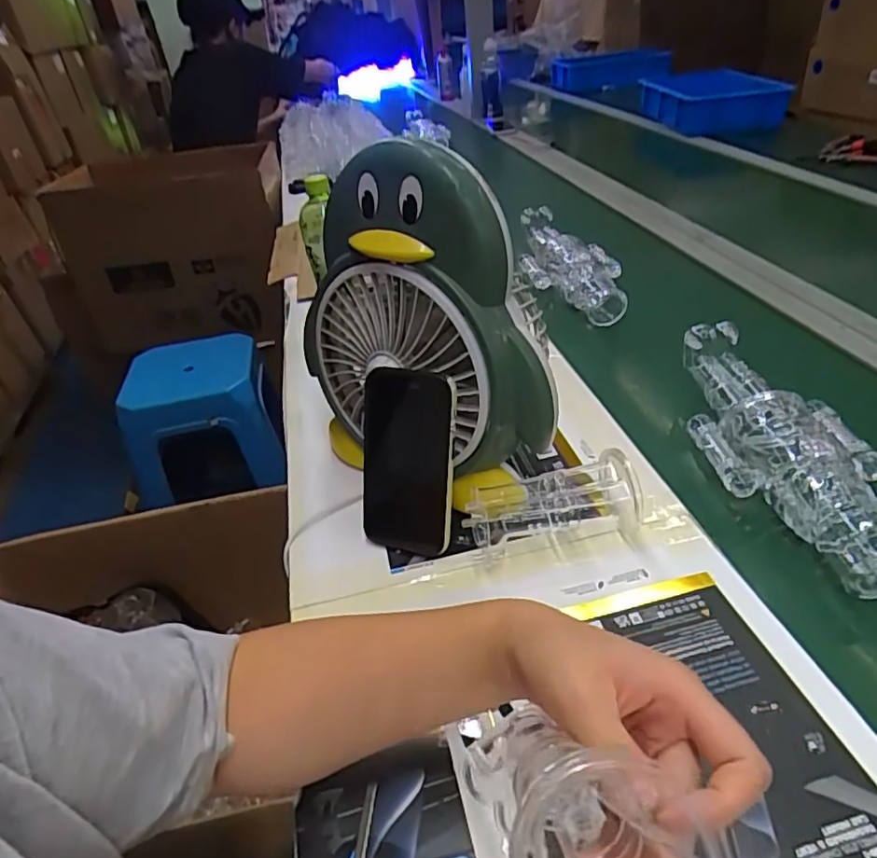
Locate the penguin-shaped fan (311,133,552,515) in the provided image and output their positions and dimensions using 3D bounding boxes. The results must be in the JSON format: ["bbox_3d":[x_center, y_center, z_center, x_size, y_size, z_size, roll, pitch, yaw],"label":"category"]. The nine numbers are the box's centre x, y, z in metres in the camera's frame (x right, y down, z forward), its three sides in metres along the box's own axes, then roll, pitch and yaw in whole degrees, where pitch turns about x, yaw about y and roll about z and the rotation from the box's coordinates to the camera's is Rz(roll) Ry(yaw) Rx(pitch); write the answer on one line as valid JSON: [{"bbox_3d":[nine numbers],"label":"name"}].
[{"bbox_3d":[-0.018,-0.076,0.511,0.106,0.280,0.241,-34,44,-32],"label":"penguin-shaped fan"}]

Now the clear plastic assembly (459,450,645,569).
[{"bbox_3d":[0.091,0.066,0.493,0.136,0.053,0.062,-8,36,-1],"label":"clear plastic assembly"}]

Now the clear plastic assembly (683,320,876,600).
[{"bbox_3d":[0.294,0.008,0.523,0.120,0.065,0.284,-8,36,-1],"label":"clear plastic assembly"}]

